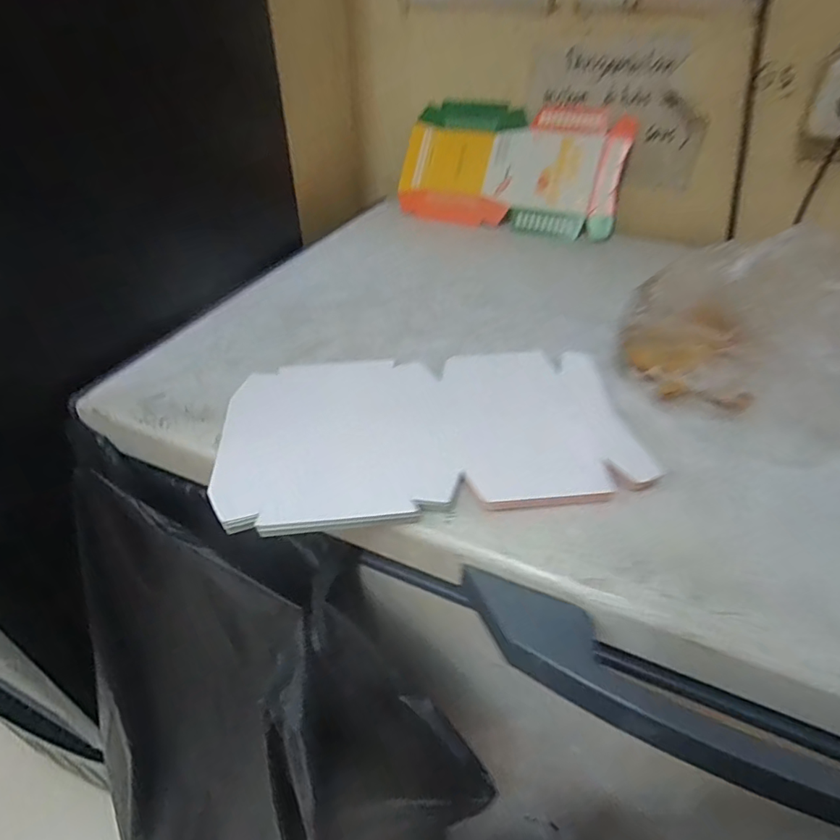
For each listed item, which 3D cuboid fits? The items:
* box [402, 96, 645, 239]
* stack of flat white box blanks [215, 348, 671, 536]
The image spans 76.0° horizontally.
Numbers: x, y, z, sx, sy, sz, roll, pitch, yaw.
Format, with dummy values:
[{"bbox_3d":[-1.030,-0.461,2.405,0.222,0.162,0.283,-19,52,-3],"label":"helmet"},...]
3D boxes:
[{"bbox_3d":[0.129,-0.373,0.793,0.323,0.179,0.023,13,6,18],"label":"box"},{"bbox_3d":[0.006,0.005,0.438,0.316,0.018,0.179,-5,41,-7],"label":"stack of flat white box blanks"}]

